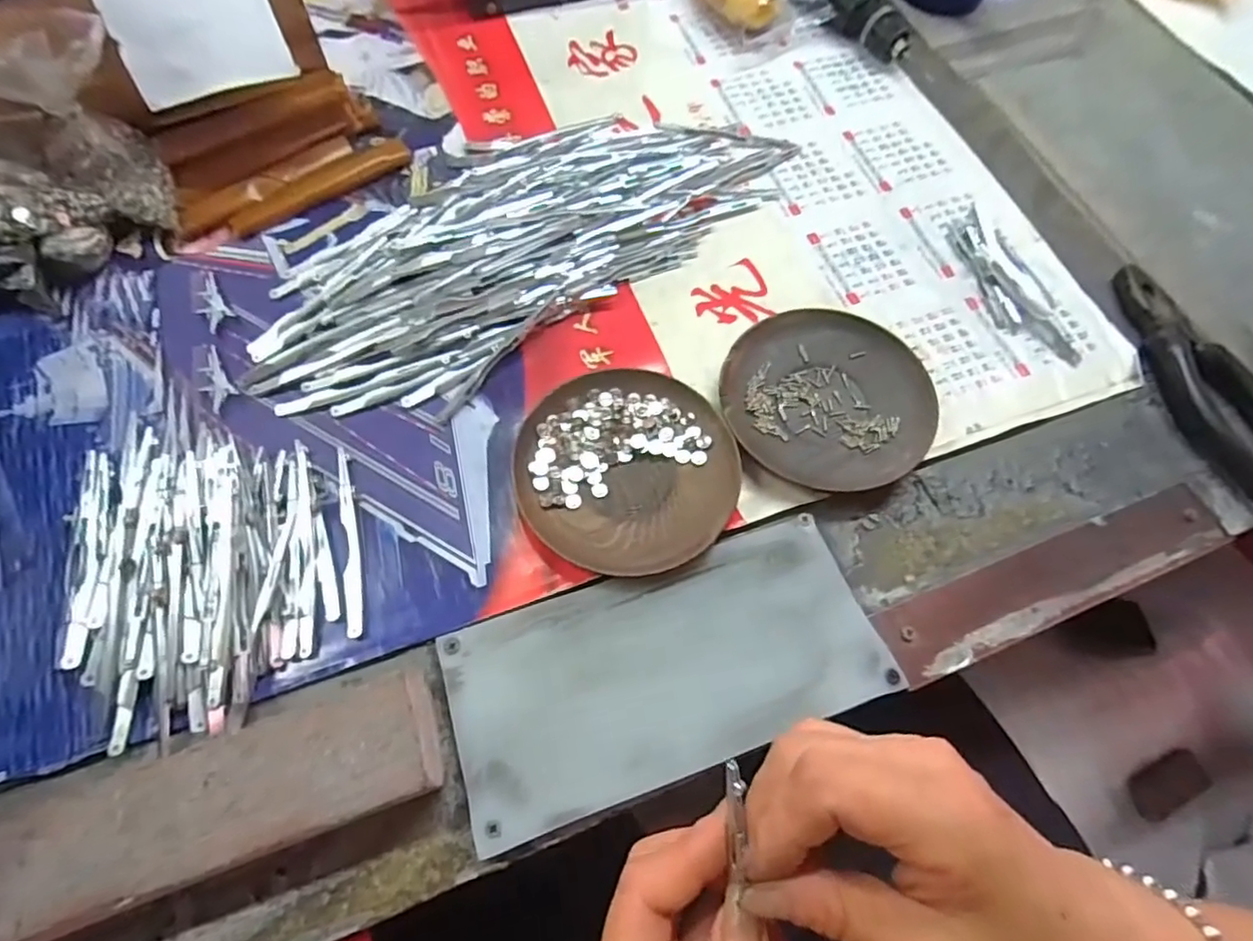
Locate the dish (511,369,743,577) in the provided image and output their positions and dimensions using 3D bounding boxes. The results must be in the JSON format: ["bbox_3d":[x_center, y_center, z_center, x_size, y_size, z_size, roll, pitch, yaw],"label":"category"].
[{"bbox_3d":[0.000,-0.001,0.331,0.110,0.016,0.116,1,66,-2],"label":"dish"}]

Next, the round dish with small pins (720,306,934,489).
[{"bbox_3d":[0.113,-0.042,0.351,0.113,0.018,0.109,1,66,-2],"label":"round dish with small pins"}]

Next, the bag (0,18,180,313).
[{"bbox_3d":[-0.338,-0.173,0.347,0.097,0.099,0.131,37,69,13],"label":"bag"}]

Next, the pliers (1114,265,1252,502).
[{"bbox_3d":[0.338,-0.053,0.366,0.049,0.017,0.162,-13,67,-9],"label":"pliers"}]

